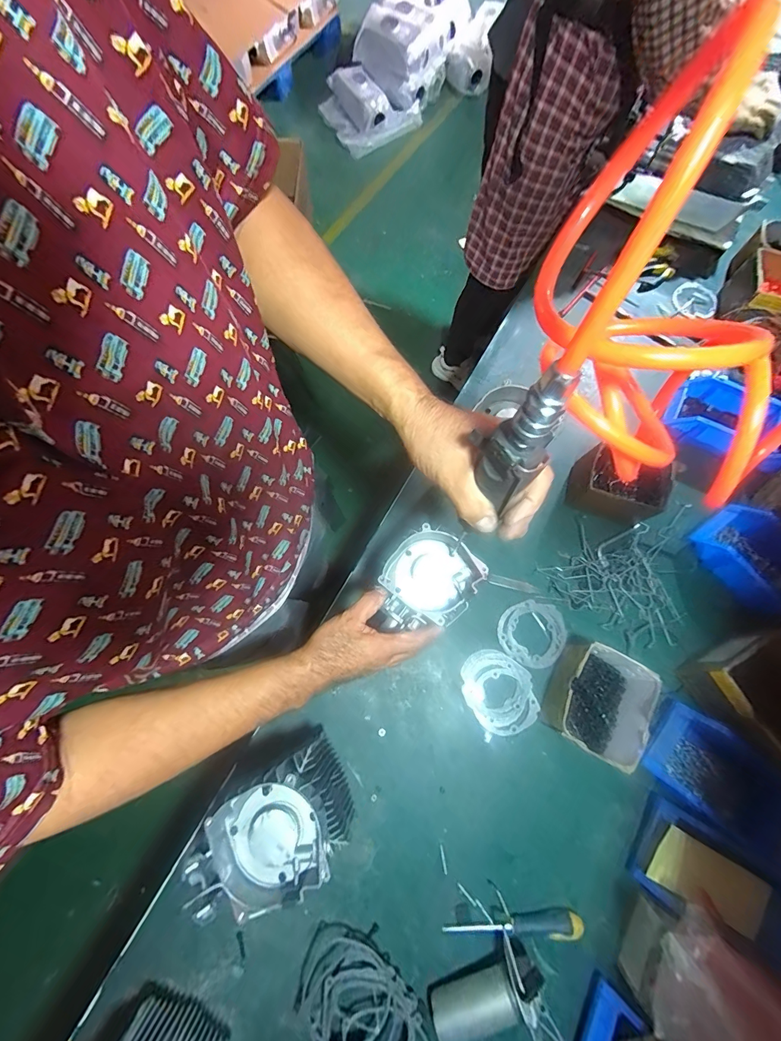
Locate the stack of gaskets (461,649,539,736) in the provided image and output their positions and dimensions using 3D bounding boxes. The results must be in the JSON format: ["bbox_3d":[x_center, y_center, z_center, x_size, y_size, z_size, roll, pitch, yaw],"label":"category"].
[{"bbox_3d":[0.179,0.283,0.645,0.132,0.012,0.110,37,77,8],"label":"stack of gaskets"}]

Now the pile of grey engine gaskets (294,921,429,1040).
[{"bbox_3d":[-0.028,0.654,0.511,0.130,0.043,0.218,-40,80,-11],"label":"pile of grey engine gaskets"}]

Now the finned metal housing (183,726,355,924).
[{"bbox_3d":[-0.144,0.375,0.504,0.150,0.210,0.124,-28,78,-8],"label":"finned metal housing"}]

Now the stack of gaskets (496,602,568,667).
[{"bbox_3d":[0.248,0.193,0.679,0.109,0.011,0.115,40,78,8],"label":"stack of gaskets"}]

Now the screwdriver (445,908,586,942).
[{"bbox_3d":[0.170,0.565,0.538,0.185,0.028,0.023,-2,75,-2],"label":"screwdriver"}]

